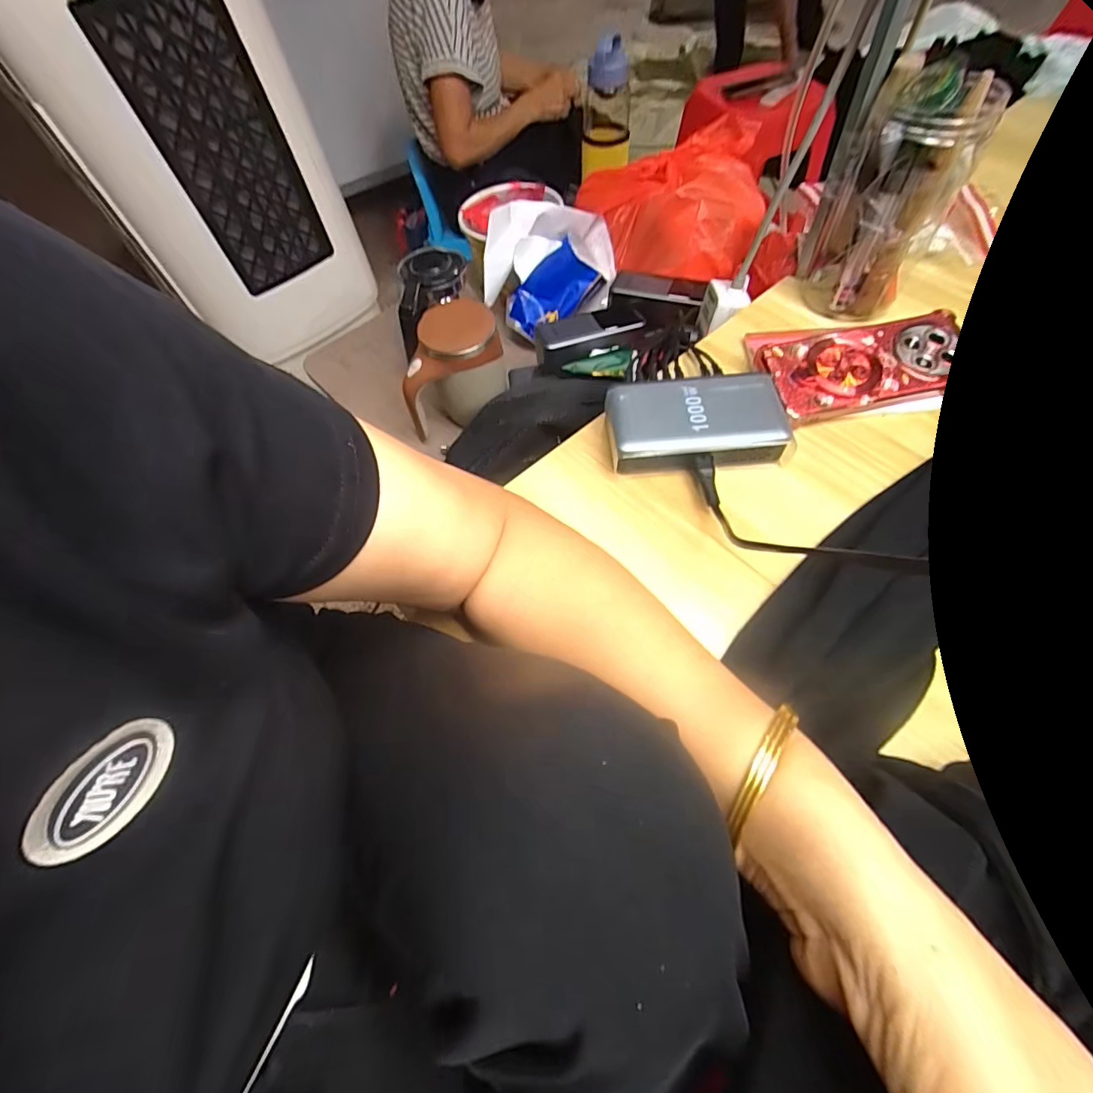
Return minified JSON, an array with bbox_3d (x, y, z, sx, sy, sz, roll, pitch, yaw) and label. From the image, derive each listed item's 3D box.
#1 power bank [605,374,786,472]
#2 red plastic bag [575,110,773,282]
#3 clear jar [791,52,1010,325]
[{"bbox_3d":[0.113,-0.094,0.387,0.129,0.030,0.077,-3,61,2],"label":"power bank"},{"bbox_3d":[0.164,-0.441,0.636,0.217,0.096,0.201,-9,61,-1],"label":"red plastic bag"},{"bbox_3d":[0.275,-0.281,0.405,0.094,0.166,0.075,29,67,18],"label":"clear jar"}]

